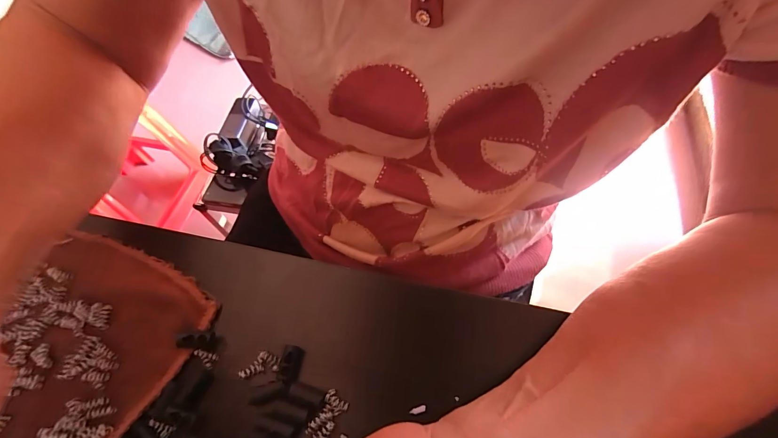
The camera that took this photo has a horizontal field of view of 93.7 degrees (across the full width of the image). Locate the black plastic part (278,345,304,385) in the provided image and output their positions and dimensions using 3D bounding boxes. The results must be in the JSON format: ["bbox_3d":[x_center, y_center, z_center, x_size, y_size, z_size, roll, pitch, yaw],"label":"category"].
[{"bbox_3d":[-0.054,0.080,0.200,0.010,0.009,0.019,3,60,5],"label":"black plastic part"}]

